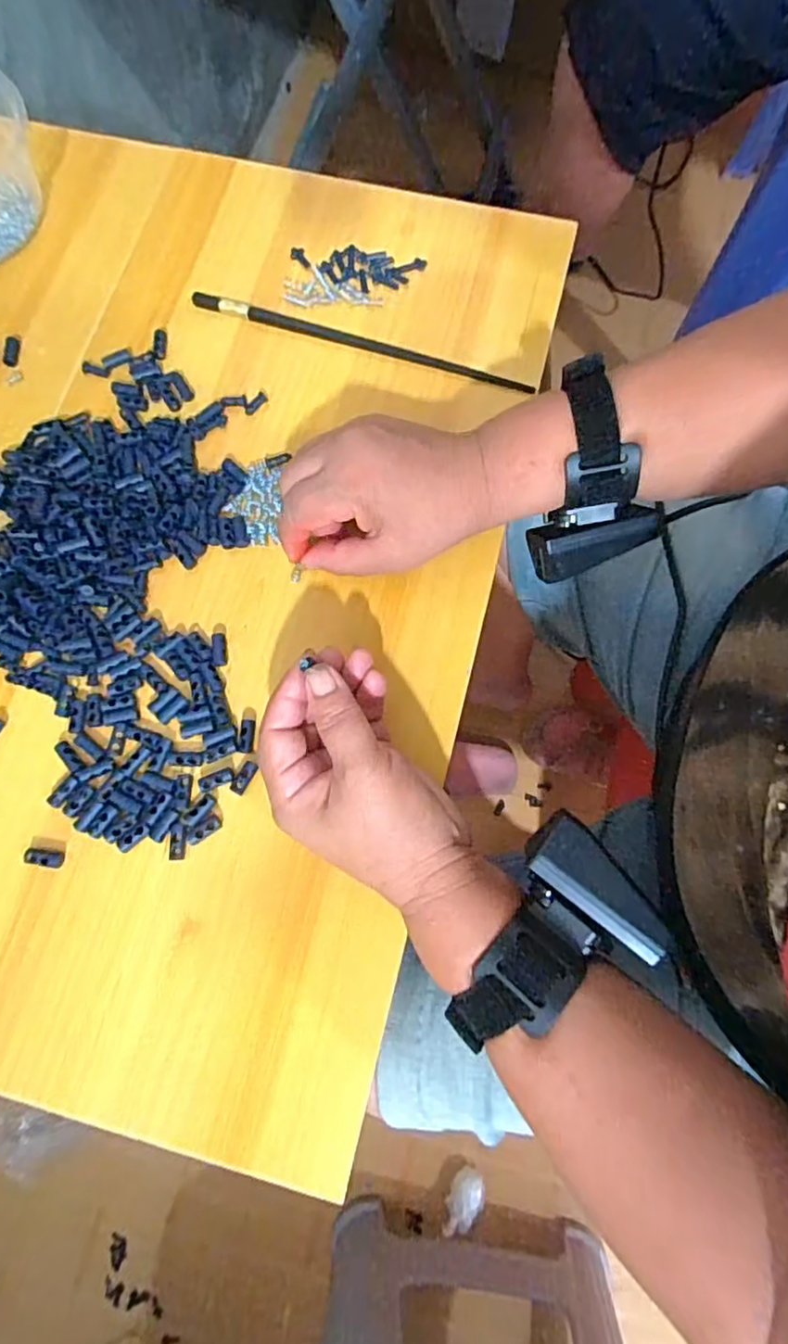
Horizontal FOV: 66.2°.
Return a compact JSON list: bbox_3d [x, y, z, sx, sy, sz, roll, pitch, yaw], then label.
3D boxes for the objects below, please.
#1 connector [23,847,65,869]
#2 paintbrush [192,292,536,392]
[{"bbox_3d":[-0.180,0.095,0.311,0.019,0.005,0.008,14,77,-10],"label":"connector"},{"bbox_3d":[-0.022,-0.212,0.387,0.224,0.004,0.011,17,78,4],"label":"paintbrush"}]

